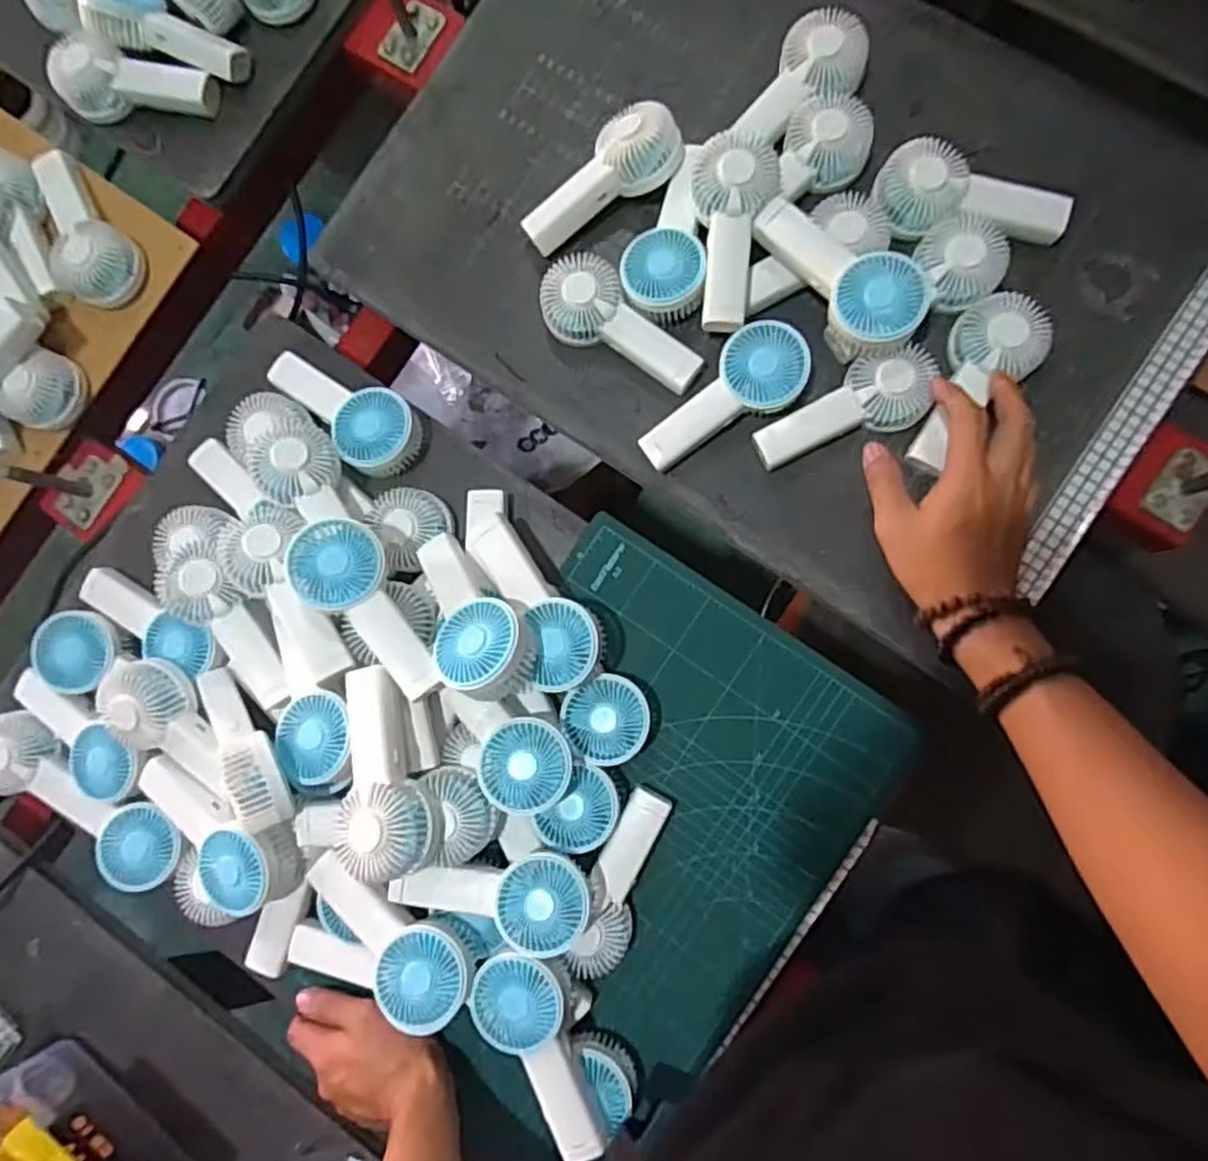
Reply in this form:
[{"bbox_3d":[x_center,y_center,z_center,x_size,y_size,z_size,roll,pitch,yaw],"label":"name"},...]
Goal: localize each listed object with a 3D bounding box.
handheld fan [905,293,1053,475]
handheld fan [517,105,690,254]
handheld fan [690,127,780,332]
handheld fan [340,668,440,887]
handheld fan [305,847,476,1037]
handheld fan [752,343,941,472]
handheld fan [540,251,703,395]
[{"bbox_3d":[0.271,-0.145,0.547,0.065,0.029,0.137,33,94,8],"label":"handheld fan"},{"bbox_3d":[-0.002,-0.312,0.577,0.136,0.032,0.050,-34,82,14],"label":"handheld fan"},{"bbox_3d":[0.095,-0.255,0.546,0.066,0.046,0.136,4,86,6],"label":"handheld fan"},{"bbox_3d":[-0.145,0.128,0.495,0.064,0.047,0.139,-3,86,5],"label":"handheld fan"},{"bbox_3d":[-0.149,0.245,0.512,0.137,0.032,0.058,38,90,7],"label":"handheld fan"},{"bbox_3d":[0.178,-0.131,0.553,0.136,0.045,0.058,-18,84,4],"label":"handheld fan"},{"bbox_3d":[0.014,-0.203,0.573,0.145,0.046,0.060,28,89,7],"label":"handheld fan"}]

